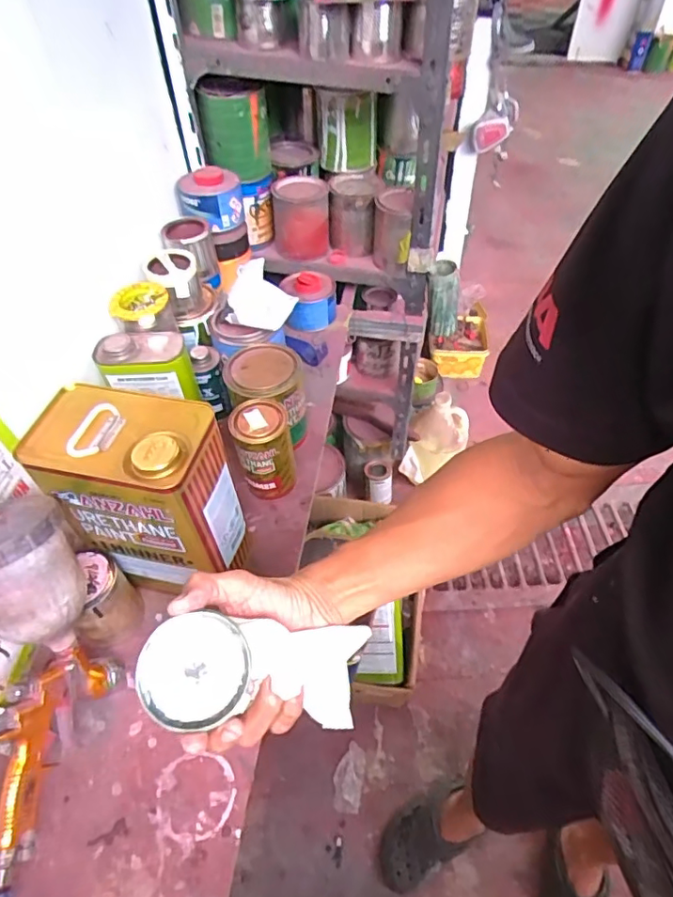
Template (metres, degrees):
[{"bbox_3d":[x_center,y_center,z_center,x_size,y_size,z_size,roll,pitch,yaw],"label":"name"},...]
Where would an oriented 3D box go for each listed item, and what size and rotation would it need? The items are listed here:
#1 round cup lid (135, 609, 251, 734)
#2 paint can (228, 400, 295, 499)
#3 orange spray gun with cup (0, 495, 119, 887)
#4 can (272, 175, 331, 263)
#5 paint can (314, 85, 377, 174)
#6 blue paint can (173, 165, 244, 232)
[{"bbox_3d":[-0.100,0.153,0.375,0.073,0.009,0.070,3,81,-19],"label":"round cup lid"},{"bbox_3d":[-0.095,0.000,0.714,0.070,0.122,0.071,-2,50,2],"label":"paint can"},{"bbox_3d":[-0.294,0.204,0.506,0.106,0.308,0.150,-3,7,1],"label":"orange spray gun with cup"},{"bbox_3d":[-0.063,-0.431,1.016,0.108,0.122,0.097,-4,50,0],"label":"can"},{"bbox_3d":[0.017,-0.602,1.005,0.103,0.131,0.115,-5,50,-1],"label":"paint can"},{"bbox_3d":[-0.211,-0.417,0.899,0.105,0.069,0.116,-11,50,-6],"label":"blue paint can"}]

